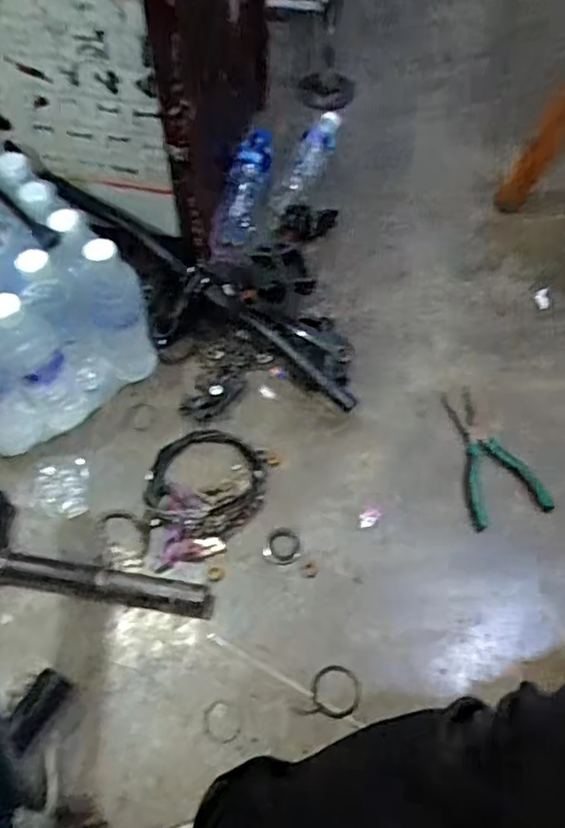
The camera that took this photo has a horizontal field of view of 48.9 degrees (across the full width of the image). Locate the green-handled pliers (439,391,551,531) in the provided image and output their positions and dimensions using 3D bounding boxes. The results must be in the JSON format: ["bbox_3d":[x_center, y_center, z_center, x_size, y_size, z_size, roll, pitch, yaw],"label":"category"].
[{"bbox_3d":[0.262,0.048,0.783,0.102,0.014,0.178,-9,62,-8],"label":"green-handled pliers"}]

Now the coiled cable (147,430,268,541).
[{"bbox_3d":[-0.089,0.077,0.738,0.132,0.023,0.131,1,61,-2],"label":"coiled cable"}]

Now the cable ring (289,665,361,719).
[{"bbox_3d":[0.046,0.288,0.647,0.069,0.005,0.050,6,61,1],"label":"cable ring"}]

